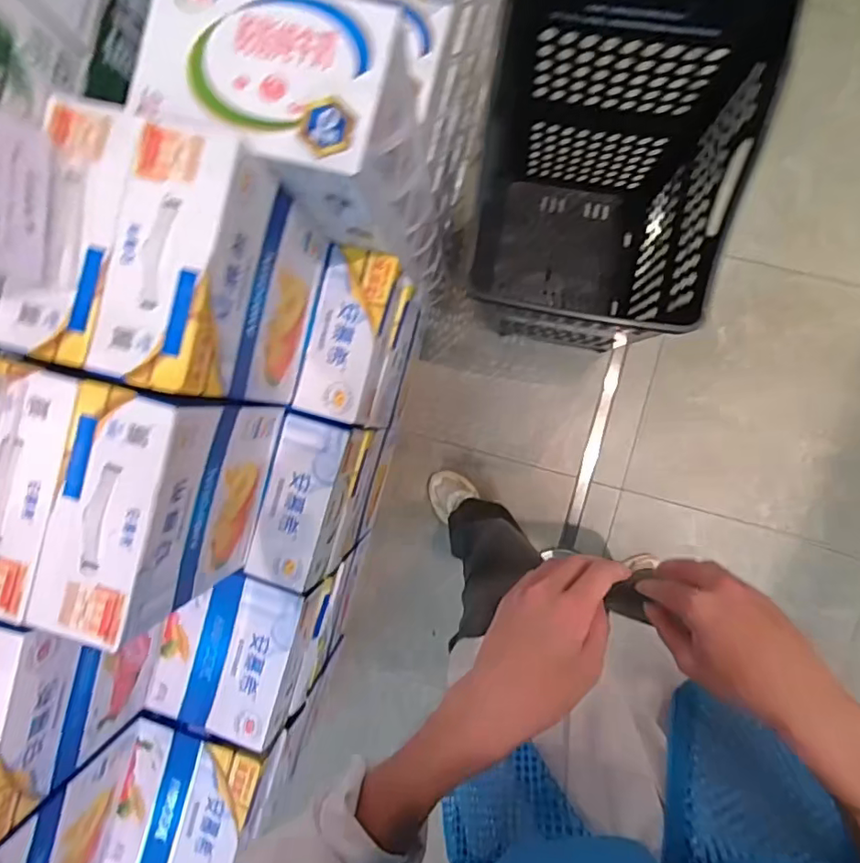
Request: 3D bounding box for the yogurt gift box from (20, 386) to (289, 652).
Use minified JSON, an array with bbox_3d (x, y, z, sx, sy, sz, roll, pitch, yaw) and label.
[{"bbox_3d":[-0.327,0.088,0.725,0.111,0.337,0.270,15,92,5],"label":"yogurt gift box"}]

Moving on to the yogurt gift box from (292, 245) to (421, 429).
[{"bbox_3d":[-0.122,-0.155,0.976,0.120,0.250,0.267,13,92,5],"label":"yogurt gift box"}]

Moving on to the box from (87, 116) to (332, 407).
[{"bbox_3d":[-0.260,-0.183,0.711,0.118,0.328,0.265,15,92,5],"label":"box"}]

